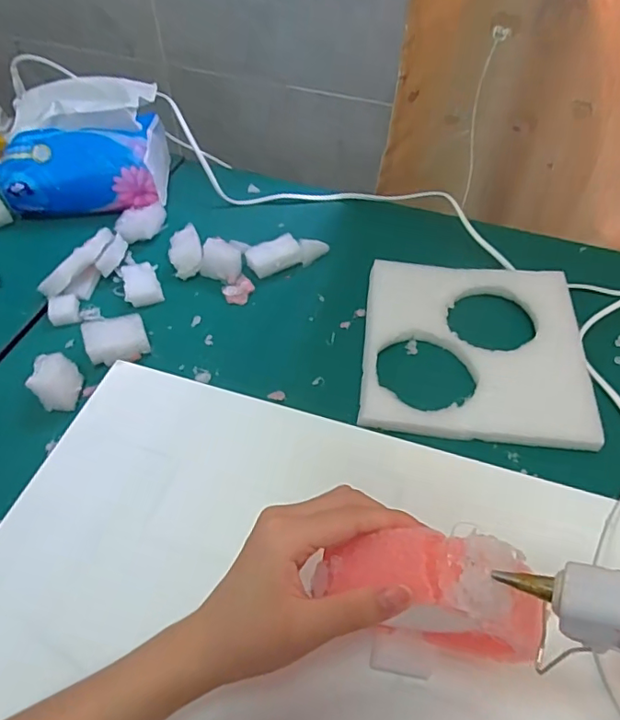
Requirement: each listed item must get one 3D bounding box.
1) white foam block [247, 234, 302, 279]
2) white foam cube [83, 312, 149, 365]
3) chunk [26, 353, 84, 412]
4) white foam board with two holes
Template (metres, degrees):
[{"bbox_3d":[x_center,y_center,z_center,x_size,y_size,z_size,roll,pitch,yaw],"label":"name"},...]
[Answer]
[{"bbox_3d":[-0.035,-0.100,0.538,0.050,0.017,0.030,-23,55,-17],"label":"white foam block"},{"bbox_3d":[-0.159,-0.017,0.459,0.046,0.025,0.029,-18,54,-14],"label":"white foam cube"},{"bbox_3d":[-0.195,0.015,0.427,0.027,0.032,0.033,9,52,7],"label":"chunk"},{"bbox_3d":[0.137,-0.016,0.469,0.177,0.010,0.182,6,52,5],"label":"white foam board with two holes"}]

